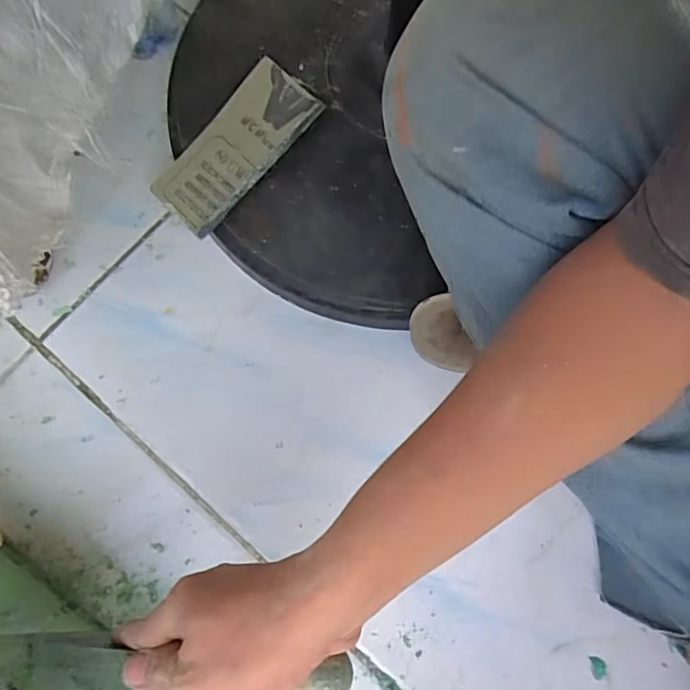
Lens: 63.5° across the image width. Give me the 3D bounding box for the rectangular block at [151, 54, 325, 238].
[{"bbox_3d":[-0.087,-0.153,0.434,0.138,0.008,0.071,-46,76,6],"label":"rectangular block"}]

